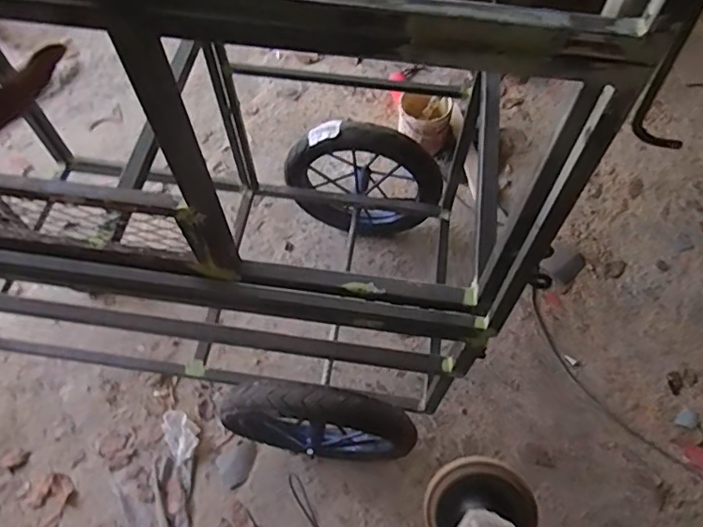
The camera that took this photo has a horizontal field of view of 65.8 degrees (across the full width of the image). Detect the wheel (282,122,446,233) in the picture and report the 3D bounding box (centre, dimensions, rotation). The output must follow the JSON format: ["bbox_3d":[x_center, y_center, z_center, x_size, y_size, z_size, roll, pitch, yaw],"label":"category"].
[{"bbox_3d":[0.030,-0.216,1.585,0.441,0.415,0.094,15,54,-18],"label":"wheel"}]

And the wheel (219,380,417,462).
[{"bbox_3d":[-0.078,0.379,1.262,0.439,0.391,0.089,8,60,5],"label":"wheel"}]

